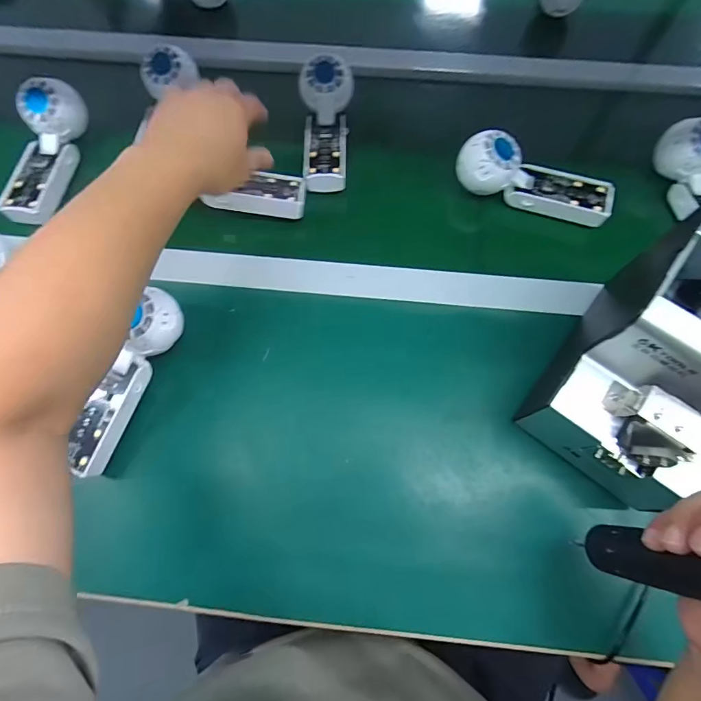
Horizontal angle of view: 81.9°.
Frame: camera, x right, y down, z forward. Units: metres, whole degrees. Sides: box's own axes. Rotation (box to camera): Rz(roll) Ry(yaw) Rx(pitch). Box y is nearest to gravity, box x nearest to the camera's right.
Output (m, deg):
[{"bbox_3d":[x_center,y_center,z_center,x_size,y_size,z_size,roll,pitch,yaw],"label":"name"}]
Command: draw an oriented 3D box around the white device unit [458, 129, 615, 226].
[{"bbox_3d":[0.205,-0.194,0.445,0.171,0.052,0.057,18,71,6],"label":"white device unit"}]

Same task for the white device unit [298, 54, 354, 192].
[{"bbox_3d":[-0.026,-0.268,0.474,0.060,0.048,0.154,-3,70,-2],"label":"white device unit"}]

